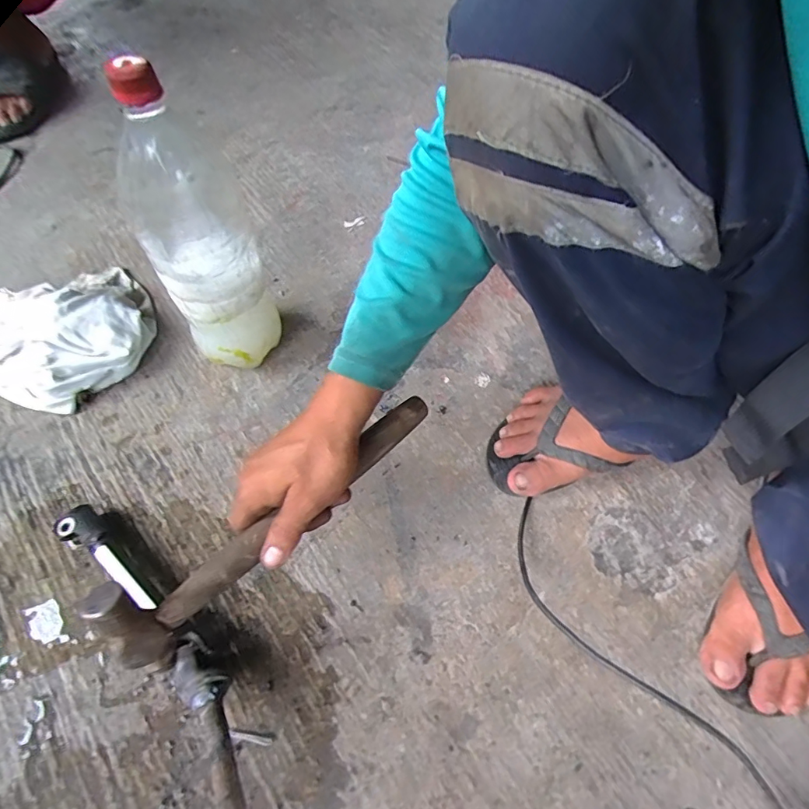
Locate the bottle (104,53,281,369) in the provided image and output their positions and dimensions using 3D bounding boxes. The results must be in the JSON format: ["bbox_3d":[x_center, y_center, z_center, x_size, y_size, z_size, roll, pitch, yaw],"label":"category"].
[{"bbox_3d":[-0.181,-0.138,0.444,0.087,0.291,0.078,-23,63,-15],"label":"bottle"}]

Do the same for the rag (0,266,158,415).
[{"bbox_3d":[-0.398,-0.080,0.537,0.218,0.061,0.182,-30,65,-18],"label":"rag"}]

